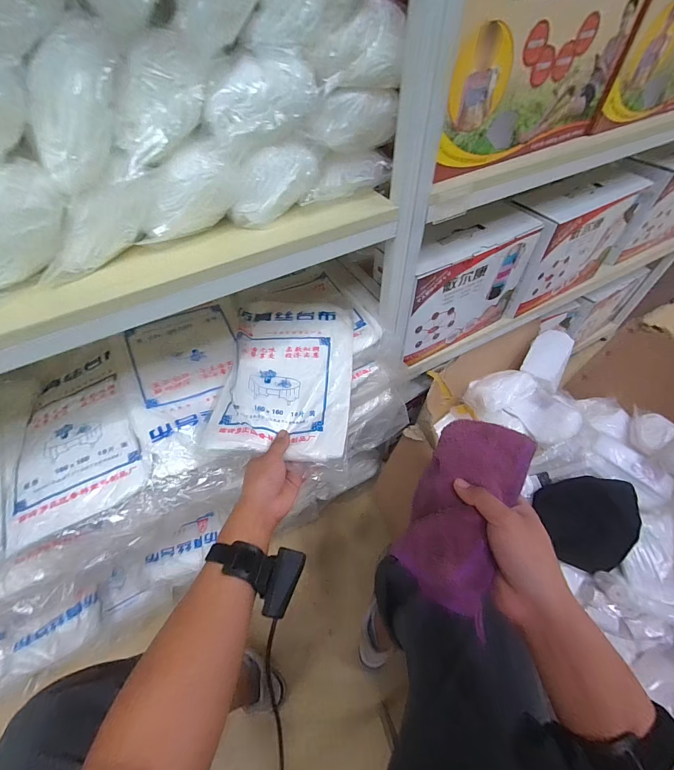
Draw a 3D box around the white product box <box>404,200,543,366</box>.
[{"bbox_3d":[0.252,-0.218,0.753,0.332,0.243,0.124,-26,56,-17],"label":"white product box"}]

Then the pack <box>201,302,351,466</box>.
[{"bbox_3d":[-0.085,-0.025,0.591,0.216,0.039,0.314,3,53,4],"label":"pack"}]

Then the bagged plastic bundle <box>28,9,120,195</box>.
[{"bbox_3d":[-0.247,-0.255,0.318,0.056,0.147,0.057,23,13,19],"label":"bagged plastic bundle"}]

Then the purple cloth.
[{"bbox_3d":[0.134,0.131,0.373,0.095,0.062,0.193,21,69,18],"label":"purple cloth"}]

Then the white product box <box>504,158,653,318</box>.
[{"bbox_3d":[0.551,-0.350,0.851,0.361,0.253,0.123,-24,55,-15],"label":"white product box"}]

